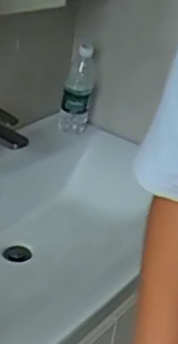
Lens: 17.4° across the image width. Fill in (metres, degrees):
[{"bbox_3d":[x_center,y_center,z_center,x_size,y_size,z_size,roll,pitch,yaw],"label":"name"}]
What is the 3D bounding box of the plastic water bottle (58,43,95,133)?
[{"bbox_3d":[-0.026,-0.189,1.346,0.079,0.204,0.061,3,23,-3],"label":"plastic water bottle"}]

